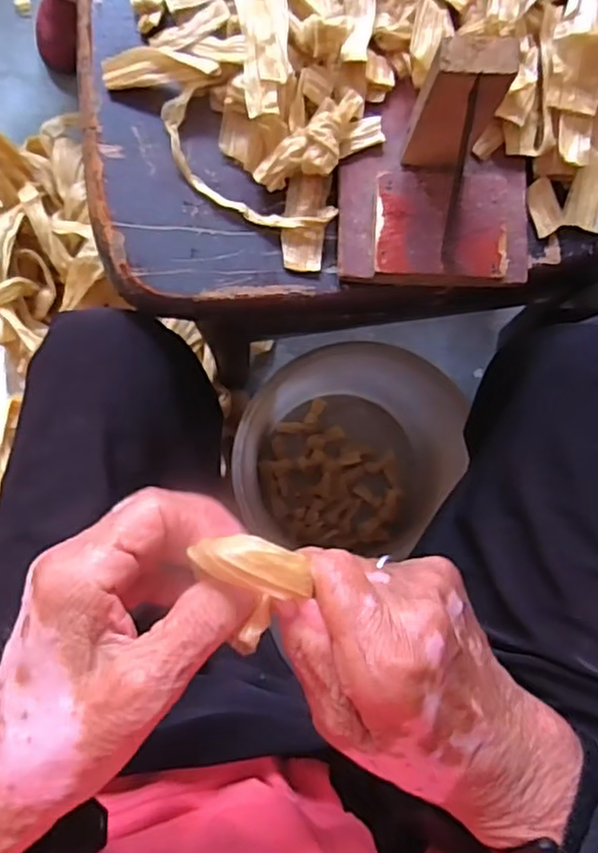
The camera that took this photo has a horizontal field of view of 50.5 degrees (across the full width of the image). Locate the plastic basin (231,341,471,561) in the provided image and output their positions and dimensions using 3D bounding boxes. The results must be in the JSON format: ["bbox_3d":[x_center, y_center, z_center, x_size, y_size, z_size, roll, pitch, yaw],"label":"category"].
[{"bbox_3d":[0.053,0.029,0.722,0.206,0.209,0.211,0,84,-3],"label":"plastic basin"}]

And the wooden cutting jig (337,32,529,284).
[{"bbox_3d":[0.089,-0.154,0.360,0.120,0.097,0.123,3,84,-3],"label":"wooden cutting jig"}]

